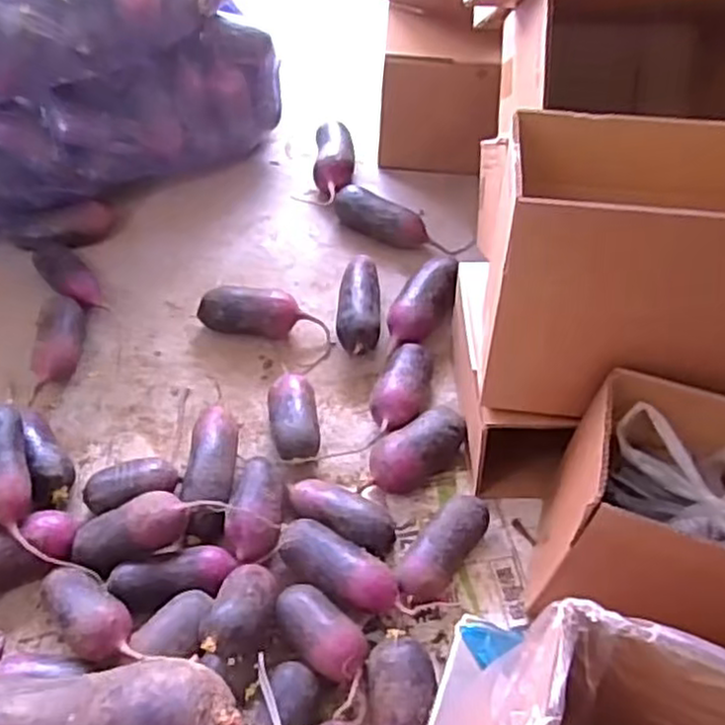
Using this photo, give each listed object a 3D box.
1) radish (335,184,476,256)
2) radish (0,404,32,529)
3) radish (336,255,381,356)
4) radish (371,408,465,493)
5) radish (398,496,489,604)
[{"bbox_3d":[0.059,-0.213,1.110,0.214,0.052,0.071,18,54,11],"label":"radish"},{"bbox_3d":[-0.388,0.110,0.775,0.053,0.060,0.136,-13,53,-13],"label":"radish"},{"bbox_3d":[-0.004,-0.080,1.007,0.058,0.052,0.178,3,53,-1],"label":"radish"},{"bbox_3d":[0.062,0.106,0.860,0.125,0.062,0.069,-36,63,-26],"label":"radish"},{"bbox_3d":[0.087,0.204,0.788,0.054,0.052,0.132,34,59,21],"label":"radish"}]

